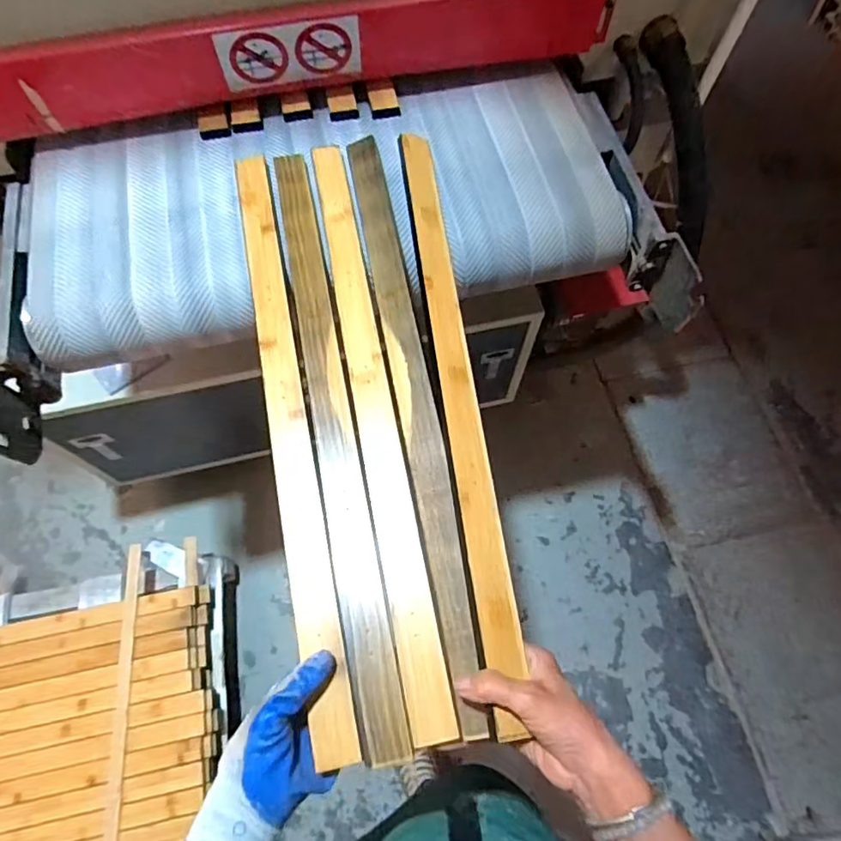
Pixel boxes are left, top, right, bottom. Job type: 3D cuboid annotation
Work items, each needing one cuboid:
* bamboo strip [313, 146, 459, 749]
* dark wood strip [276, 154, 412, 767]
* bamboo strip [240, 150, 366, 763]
[{"bbox_3d":[-0.055,-0.047,0.598,0.043,0.010,0.698,-10,65,-4],"label":"bamboo strip"},{"bbox_3d":[-0.100,-0.036,0.589,0.039,0.009,0.697,-11,65,-5],"label":"dark wood strip"},{"bbox_3d":[-0.145,-0.033,0.593,0.040,0.011,0.705,-12,66,-5],"label":"bamboo strip"}]

